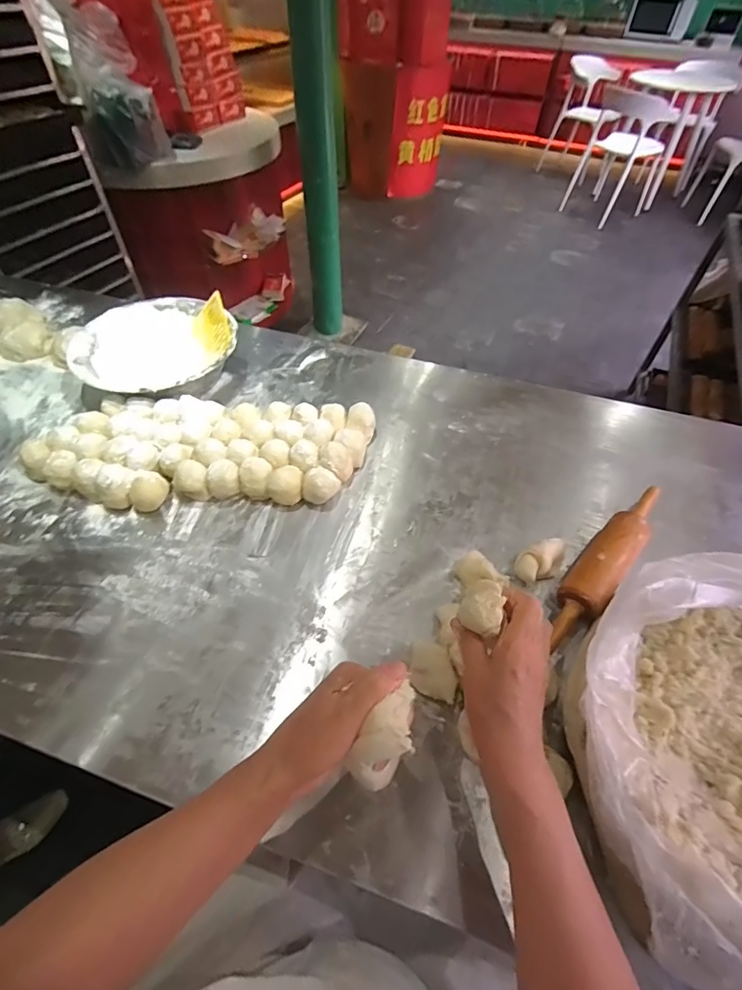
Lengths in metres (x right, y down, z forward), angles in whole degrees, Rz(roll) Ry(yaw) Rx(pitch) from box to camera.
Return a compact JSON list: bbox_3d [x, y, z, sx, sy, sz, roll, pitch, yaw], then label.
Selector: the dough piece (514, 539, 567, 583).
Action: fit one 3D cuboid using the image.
[{"bbox_3d":[0.231,0.085,0.596,0.083,0.037,0.041,-35,60,-24],"label":"dough piece"}]

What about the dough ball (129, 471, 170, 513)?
[{"bbox_3d":[-0.322,-0.004,0.645,0.053,0.041,0.043,-31,58,-22],"label":"dough ball"}]

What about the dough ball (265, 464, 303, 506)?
[{"bbox_3d":[-0.127,-0.017,0.652,0.052,0.051,0.048,0,52,0],"label":"dough ball"}]

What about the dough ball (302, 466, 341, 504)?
[{"bbox_3d":[-0.073,-0.013,0.651,0.047,0.050,0.046,0,52,0],"label":"dough ball"}]

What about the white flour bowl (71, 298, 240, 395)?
[{"bbox_3d":[-0.375,-0.252,0.805,0.256,0.080,0.260,0,52,0],"label":"white flour bowl"}]

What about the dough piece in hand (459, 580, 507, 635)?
[{"bbox_3d":[0.099,0.098,0.391,0.035,0.029,0.034,25,56,18],"label":"dough piece in hand"}]

